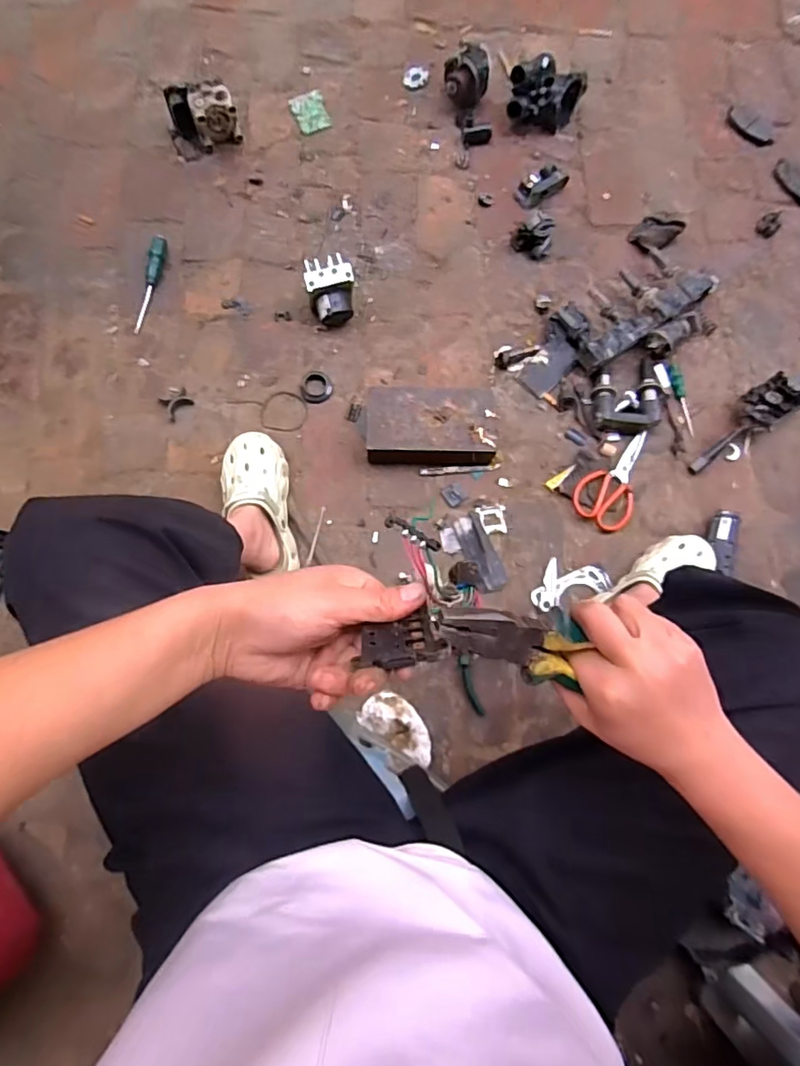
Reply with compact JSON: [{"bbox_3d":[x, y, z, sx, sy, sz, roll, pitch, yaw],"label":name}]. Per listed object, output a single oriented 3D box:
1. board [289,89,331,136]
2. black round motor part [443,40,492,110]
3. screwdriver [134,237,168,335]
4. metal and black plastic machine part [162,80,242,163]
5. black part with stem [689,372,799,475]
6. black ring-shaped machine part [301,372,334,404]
[{"bbox_3d":[-0.184,-0.866,1.172,0.068,0.007,0.077,-20,96,-4],"label":"board"},{"bbox_3d":[0.133,-0.909,1.123,0.086,0.095,0.112,7,77,1],"label":"black round motor part"},{"bbox_3d":[-0.466,-0.469,1.062,0.030,0.020,0.195,8,77,1],"label":"screwdriver"},{"bbox_3d":[-0.390,-0.813,1.112,0.137,0.085,0.076,-19,78,-5],"label":"metal and black plastic machine part"},{"bbox_3d":[0.620,-0.200,1.010,0.270,0.065,0.079,-40,80,4],"label":"black part with stem"},{"bbox_3d":[-0.152,-0.267,1.039,0.058,0.010,0.060,0,77,-1],"label":"black ring-shaped machine part"}]

